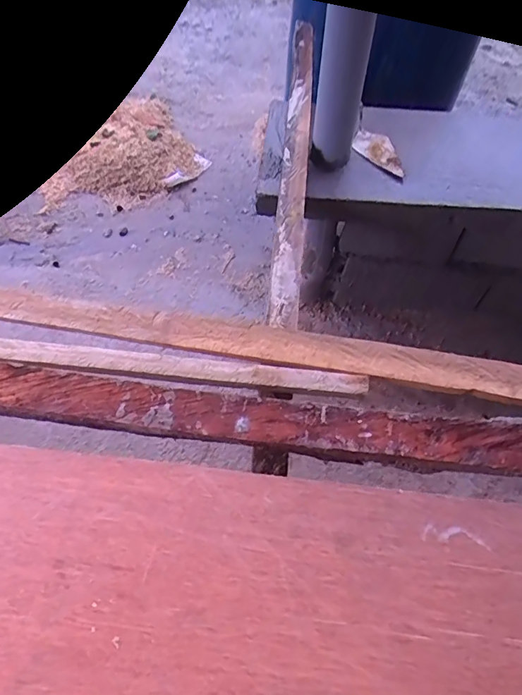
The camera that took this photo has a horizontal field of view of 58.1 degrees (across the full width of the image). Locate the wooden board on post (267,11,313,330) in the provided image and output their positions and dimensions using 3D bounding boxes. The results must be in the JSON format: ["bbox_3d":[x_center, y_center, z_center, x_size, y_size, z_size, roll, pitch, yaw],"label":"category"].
[{"bbox_3d":[0.071,-0.403,0.958,0.053,0.031,0.840,5,56,2],"label":"wooden board on post"}]

